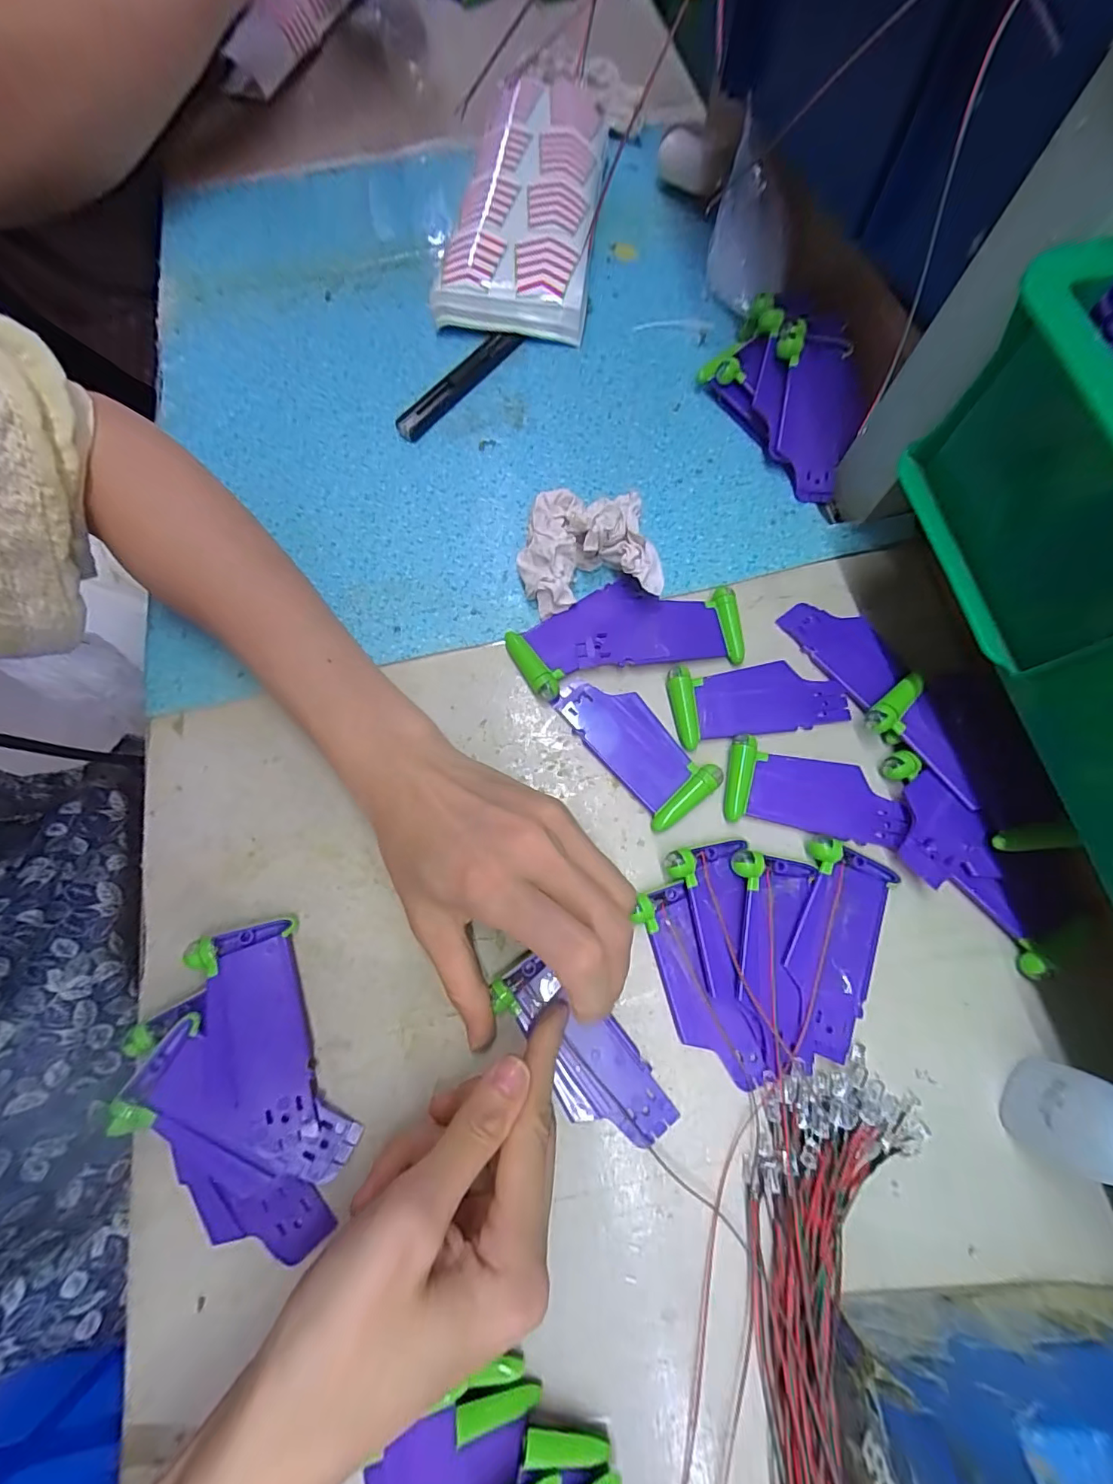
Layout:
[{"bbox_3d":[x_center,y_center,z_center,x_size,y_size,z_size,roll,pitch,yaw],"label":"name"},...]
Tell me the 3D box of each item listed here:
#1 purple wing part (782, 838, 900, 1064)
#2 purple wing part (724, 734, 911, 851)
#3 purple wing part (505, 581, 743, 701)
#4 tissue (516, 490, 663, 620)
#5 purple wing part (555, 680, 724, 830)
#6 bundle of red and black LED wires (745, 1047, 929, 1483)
[{"bbox_3d":[0.125,0.092,0.234,0.040,0.009,0.089,25,74,9],"label":"purple wing part"},{"bbox_3d":[0.130,0.025,0.257,0.086,0.008,0.040,10,73,4],"label":"purple wing part"},{"bbox_3d":[0.038,-0.062,0.281,0.124,0.011,0.057,-11,72,-3],"label":"purple wing part"},{"bbox_3d":[0.016,-0.103,0.279,0.072,0.038,0.057,-3,72,0],"label":"tissue"},{"bbox_3d":[0.039,0.000,0.264,0.038,0.008,0.088,-40,76,-11],"label":"purple wing part"},{"bbox_3d":[0.123,0.273,0.170,0.080,0.025,0.280,-6,72,-1],"label":"bundle of red and black LED wires"}]

